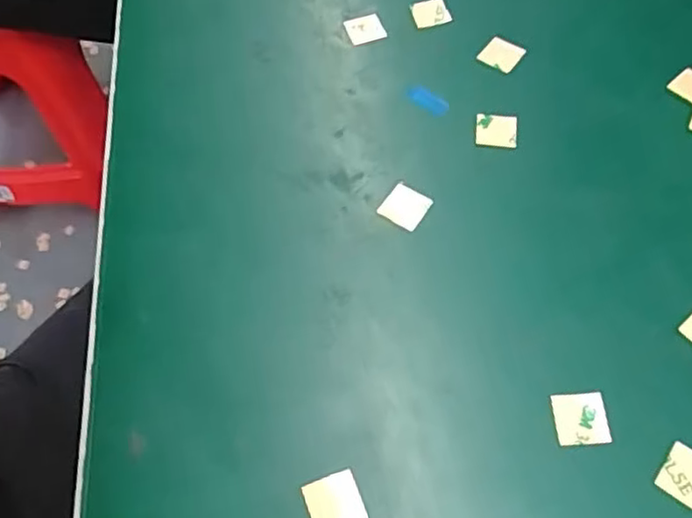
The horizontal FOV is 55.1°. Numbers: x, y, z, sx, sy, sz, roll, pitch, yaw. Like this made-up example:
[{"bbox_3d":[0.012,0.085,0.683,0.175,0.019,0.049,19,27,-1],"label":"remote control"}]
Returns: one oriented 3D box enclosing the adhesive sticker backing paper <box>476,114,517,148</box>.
[{"bbox_3d":[0.058,-0.050,0.256,0.015,0.004,0.015,4,61,5],"label":"adhesive sticker backing paper"}]

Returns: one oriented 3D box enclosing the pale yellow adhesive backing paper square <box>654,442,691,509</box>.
[{"bbox_3d":[0.100,0.063,0.192,0.015,0.004,0.016,33,68,19],"label":"pale yellow adhesive backing paper square"}]

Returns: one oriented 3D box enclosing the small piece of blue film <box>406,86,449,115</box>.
[{"bbox_3d":[0.033,-0.064,0.267,0.018,0.004,0.009,34,67,18],"label":"small piece of blue film"}]

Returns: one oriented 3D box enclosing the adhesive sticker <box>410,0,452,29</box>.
[{"bbox_3d":[0.037,-0.108,0.291,0.017,0.004,0.015,-10,69,-12],"label":"adhesive sticker"}]

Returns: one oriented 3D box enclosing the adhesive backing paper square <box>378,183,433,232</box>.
[{"bbox_3d":[0.021,-0.019,0.241,0.015,0.004,0.016,32,67,19],"label":"adhesive backing paper square"}]

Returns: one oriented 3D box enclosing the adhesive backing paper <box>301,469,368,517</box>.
[{"bbox_3d":[-0.003,0.071,0.192,0.015,0.004,0.015,-20,63,-6],"label":"adhesive backing paper"}]

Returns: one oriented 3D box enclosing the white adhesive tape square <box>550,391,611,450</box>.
[{"bbox_3d":[0.071,0.049,0.202,0.016,0.004,0.016,-5,62,2],"label":"white adhesive tape square"}]

